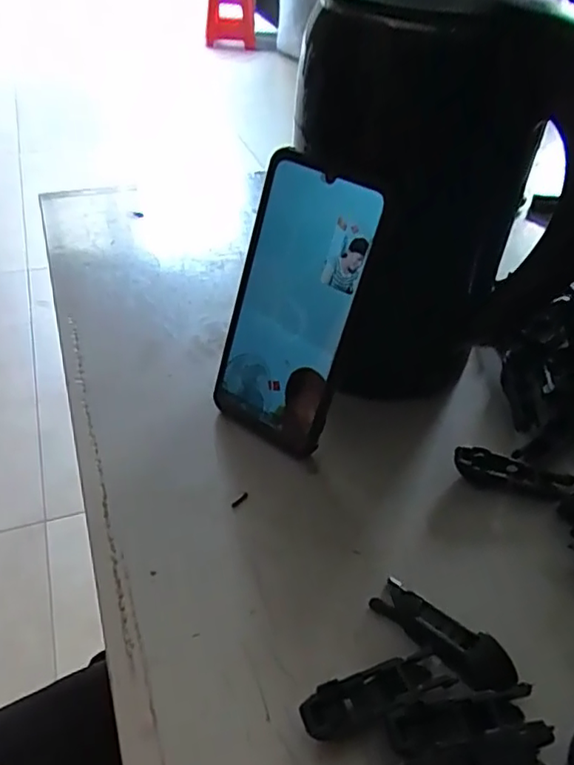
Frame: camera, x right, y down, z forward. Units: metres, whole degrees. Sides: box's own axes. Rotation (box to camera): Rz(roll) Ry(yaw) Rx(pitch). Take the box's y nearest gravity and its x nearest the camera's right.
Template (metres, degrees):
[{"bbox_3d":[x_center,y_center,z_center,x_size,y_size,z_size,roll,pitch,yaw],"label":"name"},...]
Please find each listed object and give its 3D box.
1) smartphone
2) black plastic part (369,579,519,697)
[{"bbox_3d":[0.002,-0.036,0.342,0.074,0.165,0.012,28,32,18],"label":"smartphone"},{"bbox_3d":[0.075,0.122,0.285,0.070,0.013,0.022,30,49,26],"label":"black plastic part"}]

